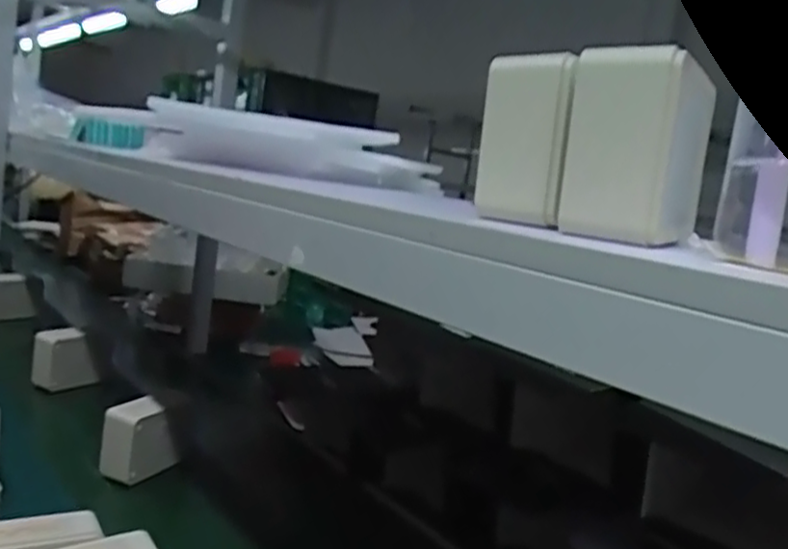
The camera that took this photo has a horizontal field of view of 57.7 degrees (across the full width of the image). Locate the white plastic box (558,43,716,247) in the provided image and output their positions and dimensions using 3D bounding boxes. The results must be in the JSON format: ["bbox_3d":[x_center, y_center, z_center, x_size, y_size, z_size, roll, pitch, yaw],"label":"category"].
[{"bbox_3d":[0.140,-0.071,0.413,0.064,0.099,0.075,12,8,33],"label":"white plastic box"}]

